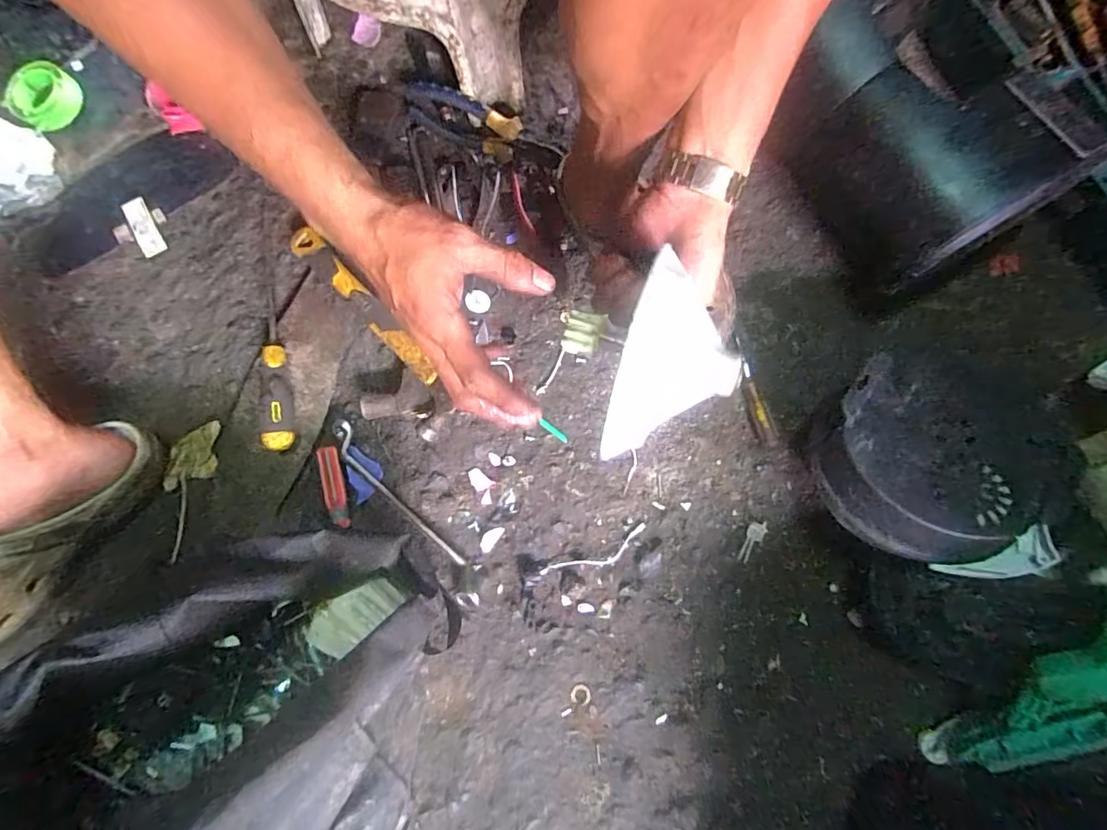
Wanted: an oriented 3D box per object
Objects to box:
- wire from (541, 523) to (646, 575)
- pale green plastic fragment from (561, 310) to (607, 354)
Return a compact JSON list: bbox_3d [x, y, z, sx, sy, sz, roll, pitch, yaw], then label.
[{"bbox_3d":[0.044,0.145,0.517,0.115,0.004,0.023,-23,79,-4],"label":"wire"},{"bbox_3d":[0.019,-0.052,0.321,0.024,0.016,0.023,15,81,6],"label":"pale green plastic fragment"}]

